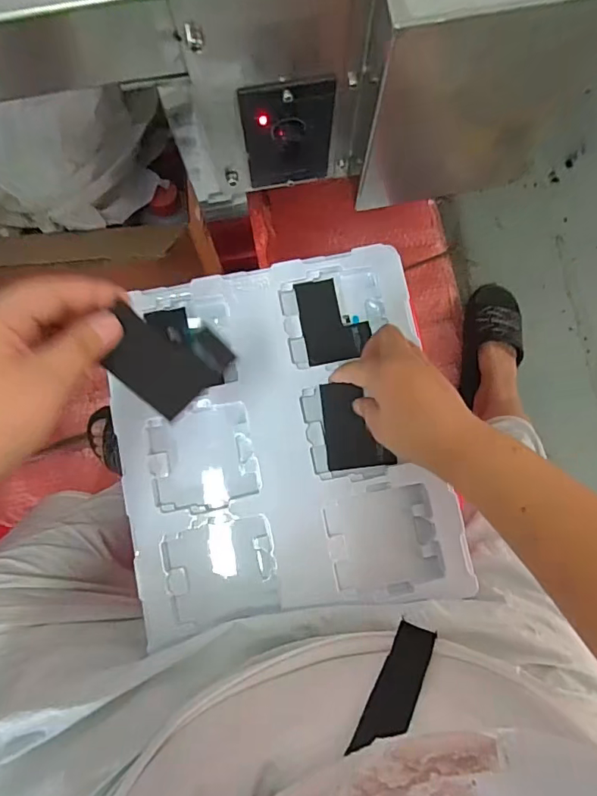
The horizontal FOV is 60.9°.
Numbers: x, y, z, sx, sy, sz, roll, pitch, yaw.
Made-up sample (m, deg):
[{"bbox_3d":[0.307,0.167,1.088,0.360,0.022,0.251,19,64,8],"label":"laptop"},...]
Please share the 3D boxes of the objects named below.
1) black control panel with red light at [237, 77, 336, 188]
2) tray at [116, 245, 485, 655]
[{"bbox_3d":[-0.006,-0.174,0.342,0.058,0.093,0.009,-11,82,-1],"label":"black control panel with red light"},{"bbox_3d":[-0.017,0.033,0.447,0.272,0.018,0.302,-11,82,-2],"label":"tray"}]

